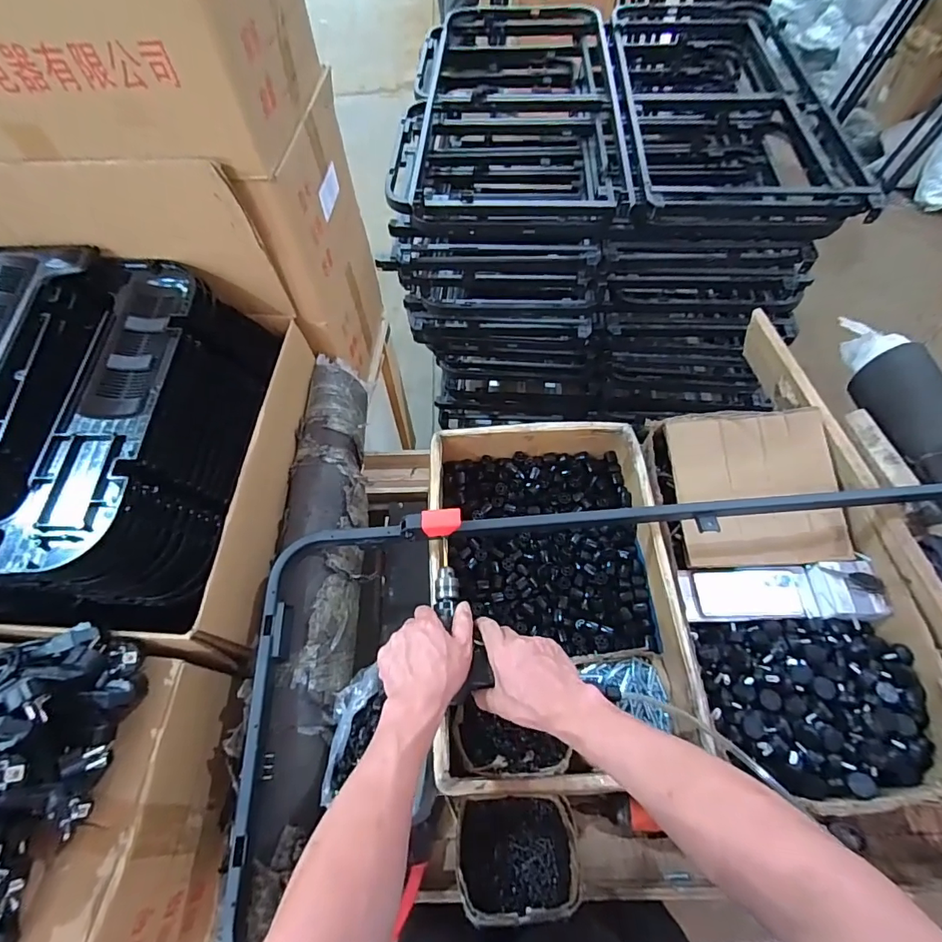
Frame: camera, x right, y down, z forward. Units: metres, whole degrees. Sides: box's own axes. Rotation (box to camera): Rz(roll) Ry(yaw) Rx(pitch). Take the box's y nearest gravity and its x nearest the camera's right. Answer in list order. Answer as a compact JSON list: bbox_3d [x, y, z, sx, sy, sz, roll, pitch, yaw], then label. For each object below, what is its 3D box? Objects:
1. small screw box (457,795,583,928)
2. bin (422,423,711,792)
[{"bbox_3d":[0.065,0.516,0.644,0.161,0.063,0.128,-3,61,1],"label":"small screw box"},{"bbox_3d":[0.121,0.180,0.755,0.346,0.135,0.526,-4,61,0],"label":"bin"}]

